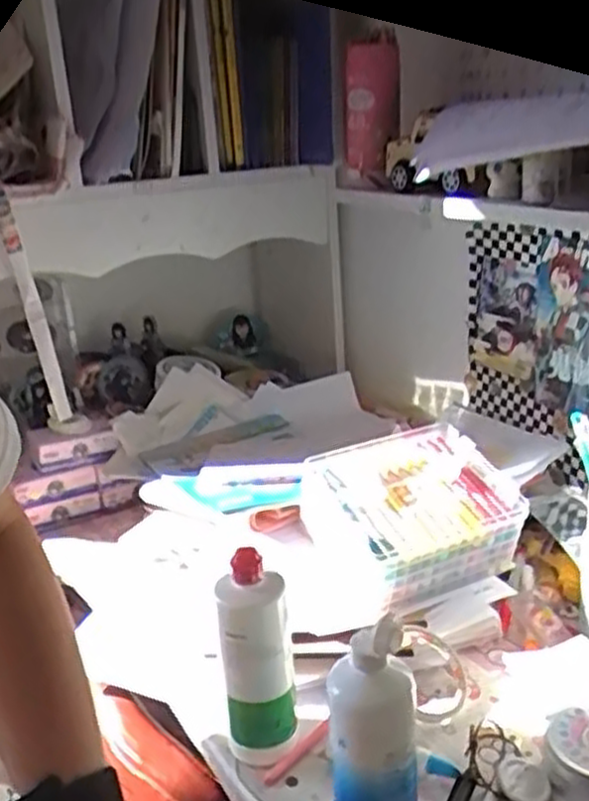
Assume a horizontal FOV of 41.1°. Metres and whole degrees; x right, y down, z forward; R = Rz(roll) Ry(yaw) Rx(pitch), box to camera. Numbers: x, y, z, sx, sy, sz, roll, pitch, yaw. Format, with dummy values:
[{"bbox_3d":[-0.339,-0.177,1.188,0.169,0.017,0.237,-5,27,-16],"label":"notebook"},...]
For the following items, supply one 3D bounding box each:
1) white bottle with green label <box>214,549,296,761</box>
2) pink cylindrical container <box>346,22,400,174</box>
[{"bbox_3d":[-0.029,0.210,0.616,0.052,0.185,0.043,-6,20,-5],"label":"white bottle with green label"},{"bbox_3d":[0.092,-0.357,0.941,0.063,0.155,0.080,-3,20,4],"label":"pink cylindrical container"}]

